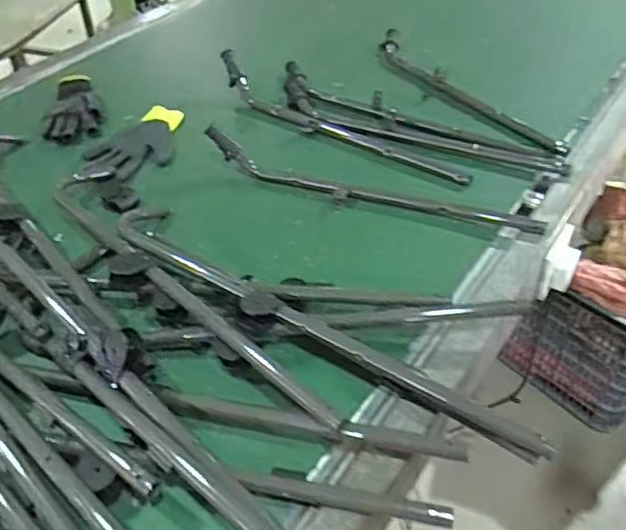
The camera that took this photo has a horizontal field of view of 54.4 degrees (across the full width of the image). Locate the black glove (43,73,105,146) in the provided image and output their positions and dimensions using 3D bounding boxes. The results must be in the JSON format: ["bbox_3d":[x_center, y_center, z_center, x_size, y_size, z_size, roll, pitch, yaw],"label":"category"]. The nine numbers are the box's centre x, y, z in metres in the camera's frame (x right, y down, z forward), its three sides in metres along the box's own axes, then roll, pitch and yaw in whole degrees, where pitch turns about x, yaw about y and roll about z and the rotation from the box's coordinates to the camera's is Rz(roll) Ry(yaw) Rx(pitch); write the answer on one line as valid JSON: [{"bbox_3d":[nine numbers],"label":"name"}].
[{"bbox_3d":[-0.462,-0.311,1.174,0.102,0.031,0.254,-14,45,-11],"label":"black glove"}]

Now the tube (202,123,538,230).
[{"bbox_3d":[0.075,-0.130,0.920,0.538,0.080,0.043,12,46,14],"label":"tube"}]

